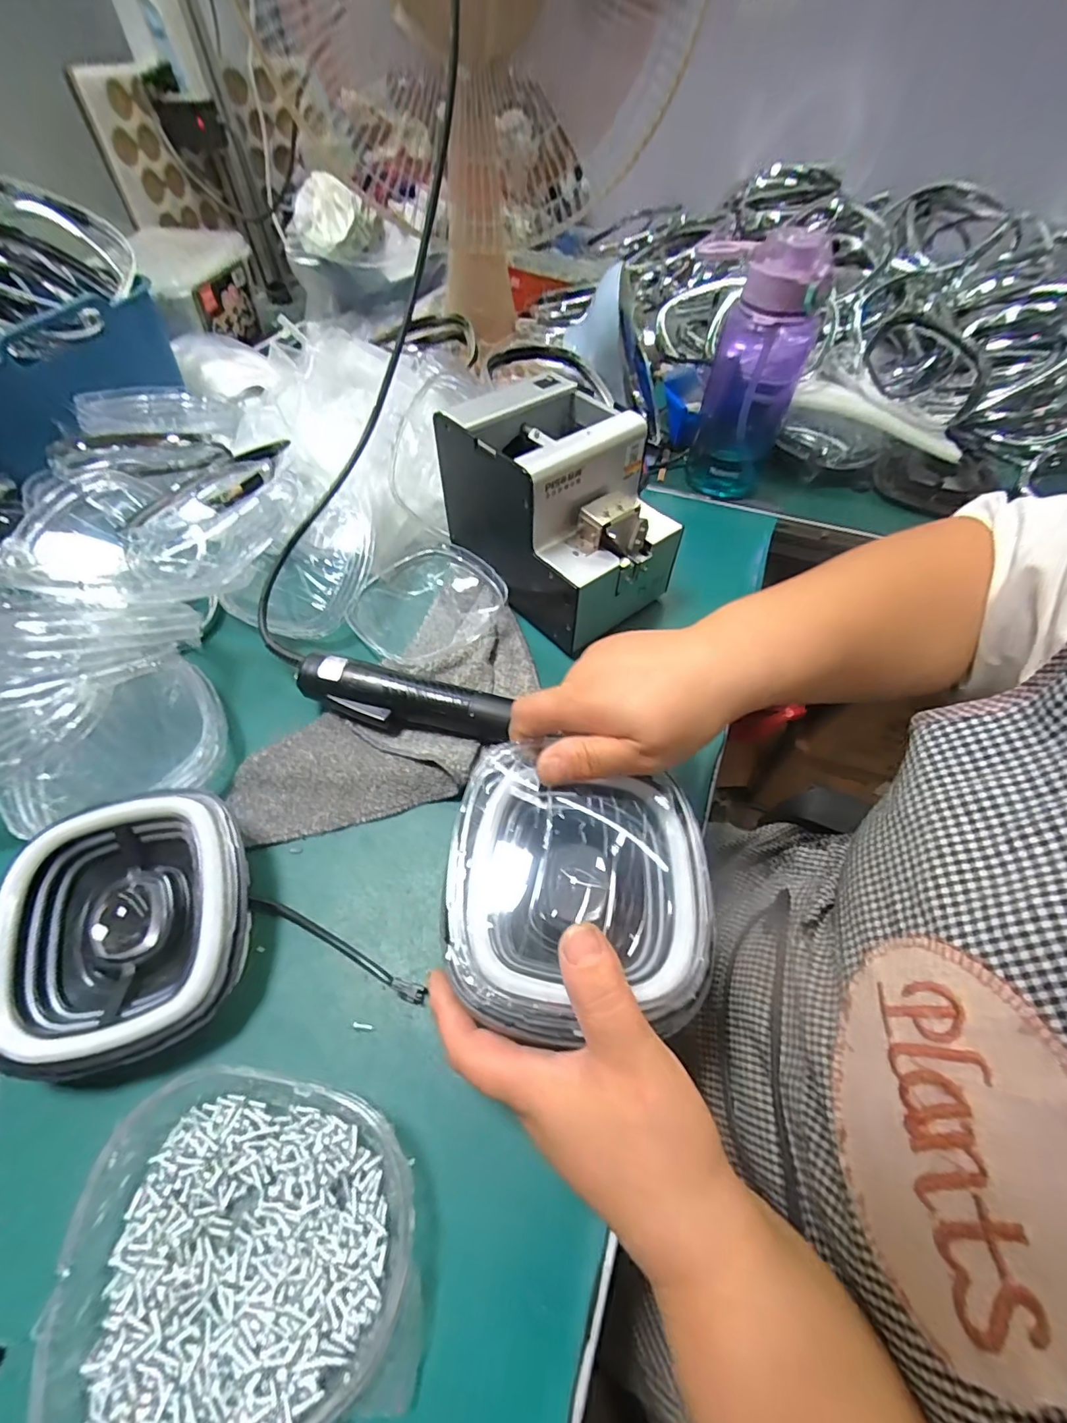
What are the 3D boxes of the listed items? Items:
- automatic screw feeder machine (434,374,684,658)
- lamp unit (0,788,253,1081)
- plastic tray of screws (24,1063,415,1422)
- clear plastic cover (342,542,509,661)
[{"bbox_3d":[0.025,-0.174,0.443,0.123,0.136,0.176,-34,62,-21],"label":"automatic screw feeder machine"},{"bbox_3d":[-0.230,0.120,0.294,0.127,0.052,0.142,-9,56,-6],"label":"lamp unit"},{"bbox_3d":[-0.133,0.245,0.224,0.146,0.028,0.131,10,56,6],"label":"plastic tray of screws"},{"bbox_3d":[-0.097,-0.098,0.462,0.125,0.025,0.132,-39,64,-24],"label":"clear plastic cover"}]

